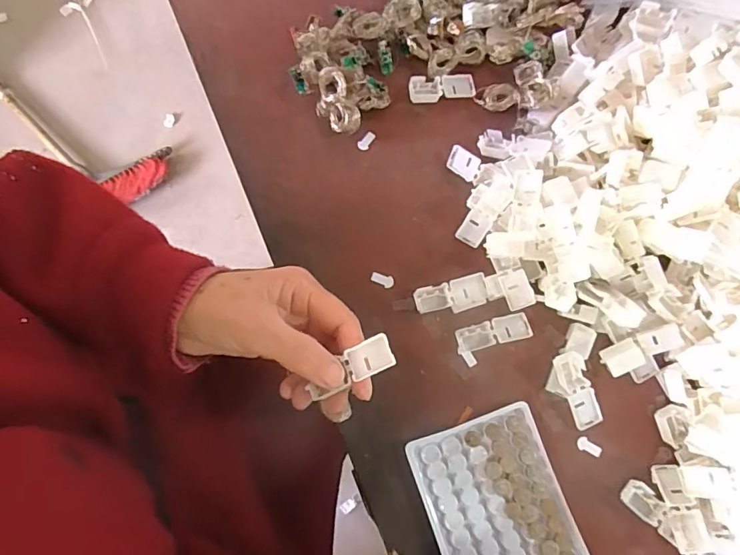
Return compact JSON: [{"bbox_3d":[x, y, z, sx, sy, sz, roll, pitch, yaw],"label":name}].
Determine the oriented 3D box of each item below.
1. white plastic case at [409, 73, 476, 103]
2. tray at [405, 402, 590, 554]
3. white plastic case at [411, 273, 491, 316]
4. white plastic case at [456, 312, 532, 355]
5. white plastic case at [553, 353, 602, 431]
[{"bbox_3d":[0.062,-0.164,0.419,0.057,0.008,0.023,-8,76,-1],"label":"white plastic case"},{"bbox_3d":[0.089,0.161,0.339,0.095,0.009,0.122,-19,76,-4],"label":"tray"},{"bbox_3d":[0.062,0.015,0.377,0.055,0.010,0.024,-15,76,-3],"label":"white plastic case"},{"bbox_3d":[0.094,0.042,0.371,0.056,0.009,0.019,-13,76,-2],"label":"white plastic case"},{"bbox_3d":[0.151,0.082,0.356,0.020,0.009,0.057,-21,92,-4],"label":"white plastic case"}]

